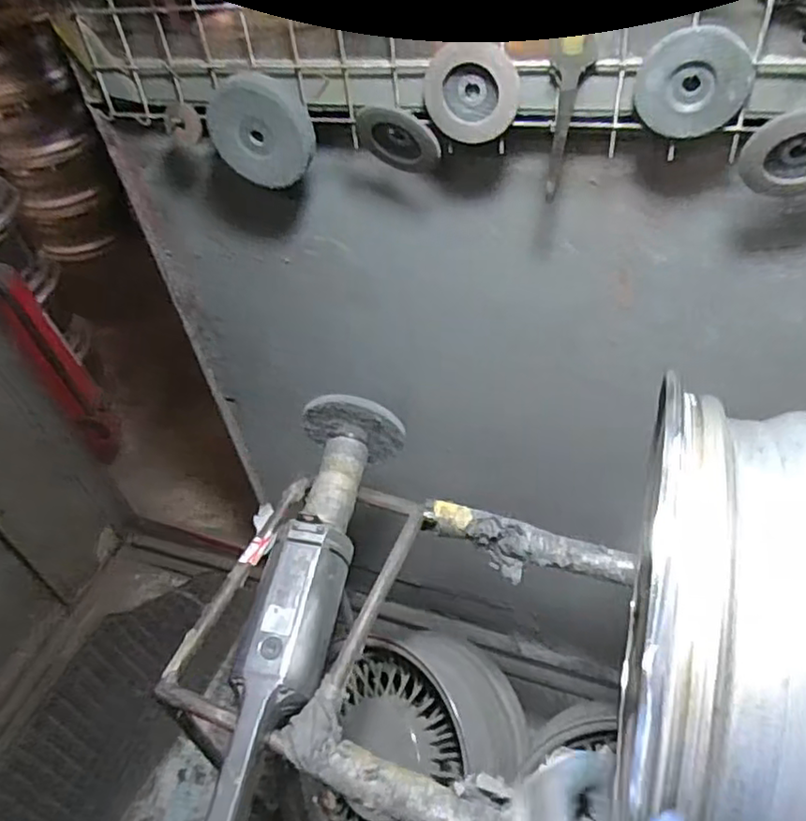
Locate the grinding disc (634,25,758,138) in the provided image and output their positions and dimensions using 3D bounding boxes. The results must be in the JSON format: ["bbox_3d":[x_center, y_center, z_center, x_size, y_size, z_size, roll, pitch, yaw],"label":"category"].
[{"bbox_3d":[0.258,-0.290,0.572,0.094,0.087,0.012,12,46,18],"label":"grinding disc"}]

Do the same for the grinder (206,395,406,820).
[{"bbox_3d":[-0.099,0.207,0.725,0.139,0.101,0.537,1,44,7],"label":"grinder"}]

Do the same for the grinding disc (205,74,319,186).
[{"bbox_3d":[-0.161,-0.314,0.731,0.120,0.115,0.024,37,44,-17],"label":"grinding disc"}]

